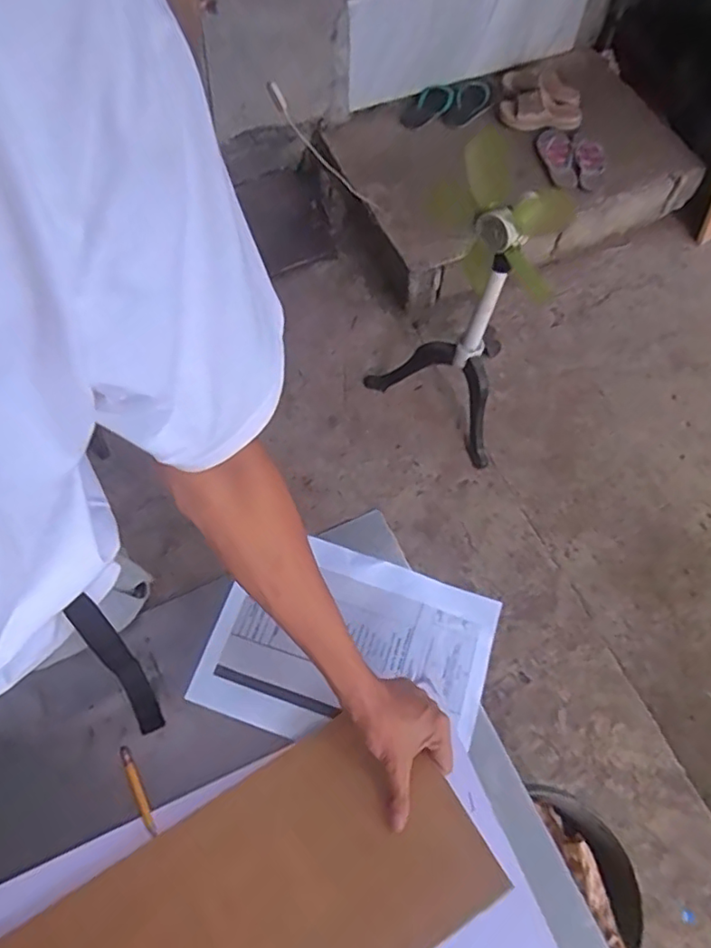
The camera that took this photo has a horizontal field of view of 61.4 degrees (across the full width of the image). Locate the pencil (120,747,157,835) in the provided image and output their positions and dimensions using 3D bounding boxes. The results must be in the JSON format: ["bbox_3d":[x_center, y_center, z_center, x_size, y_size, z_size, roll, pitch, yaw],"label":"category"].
[{"bbox_3d":[-0.212,0.308,0.583,0.011,0.007,0.086,-27,70,-14],"label":"pencil"}]

